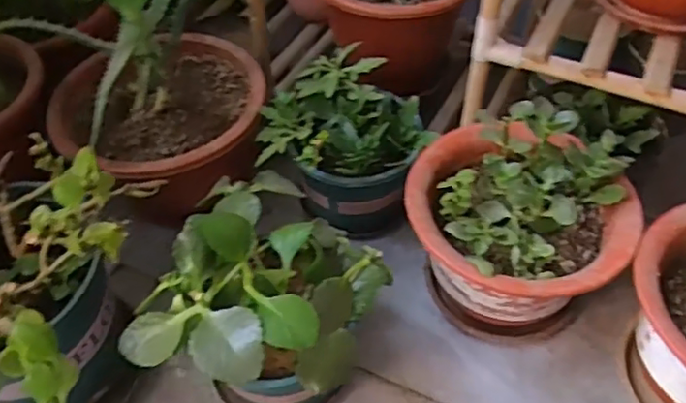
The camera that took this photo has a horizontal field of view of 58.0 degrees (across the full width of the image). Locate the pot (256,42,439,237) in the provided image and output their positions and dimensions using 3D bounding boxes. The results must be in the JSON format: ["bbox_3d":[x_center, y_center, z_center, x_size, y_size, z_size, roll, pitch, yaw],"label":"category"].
[{"bbox_3d":[0.008,-0.054,0.665,0.139,0.160,0.146,-1,50,2],"label":"pot"}]

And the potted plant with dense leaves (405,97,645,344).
[{"bbox_3d":[0.151,0.036,0.569,0.192,0.186,0.162,21,54,19],"label":"potted plant with dense leaves"}]

